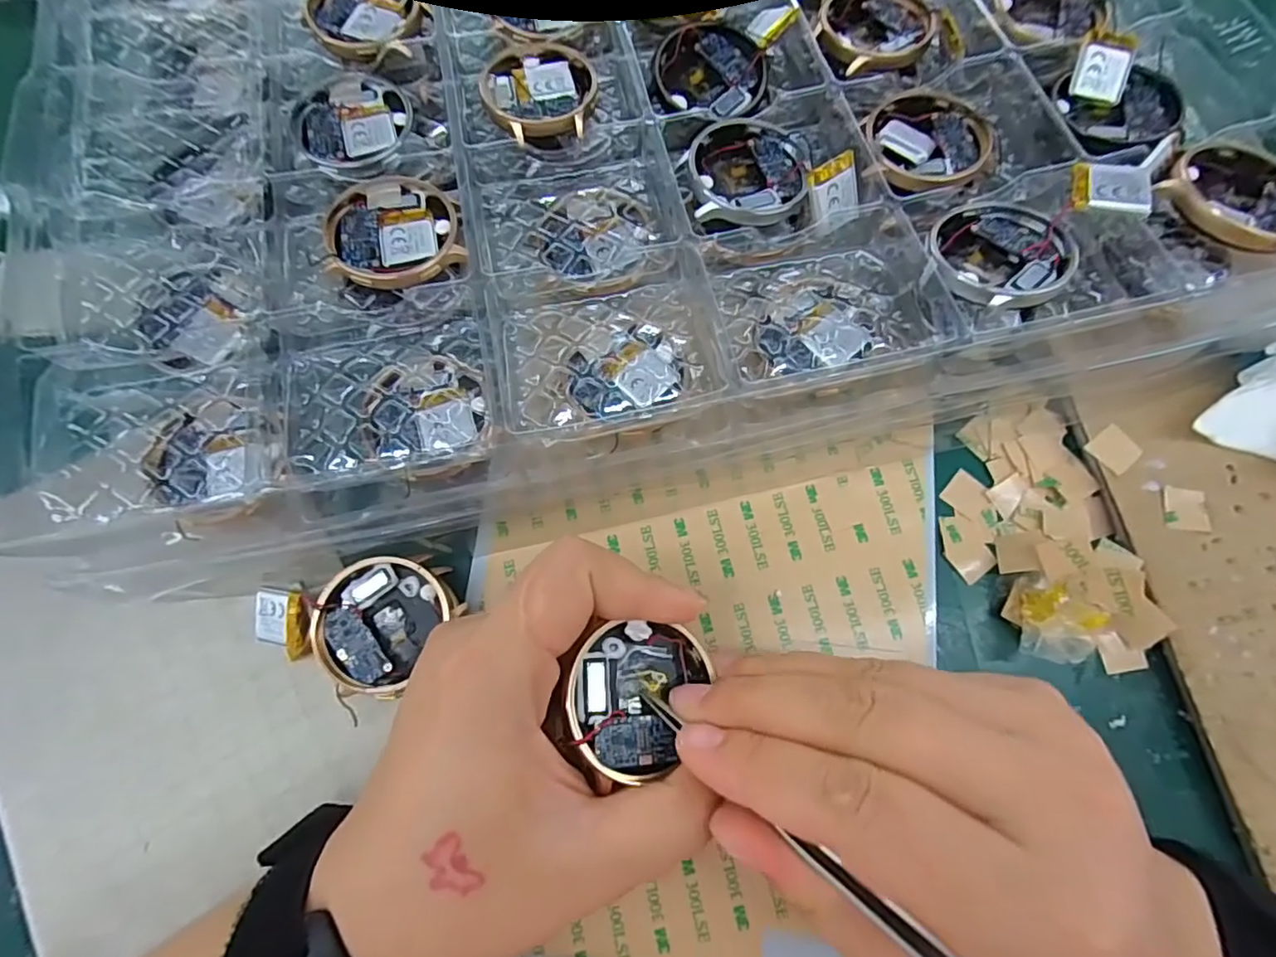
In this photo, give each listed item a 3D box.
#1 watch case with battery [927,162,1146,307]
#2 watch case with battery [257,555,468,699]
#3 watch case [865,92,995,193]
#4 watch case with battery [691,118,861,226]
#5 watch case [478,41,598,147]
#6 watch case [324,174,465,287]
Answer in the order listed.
[{"bbox_3d":[0.129,-0.082,0.195,0.067,0.020,0.042,-35,77,-9],"label":"watch case with battery"},{"bbox_3d":[-0.095,0.052,0.204,0.067,0.018,0.043,-14,75,-4],"label":"watch case with battery"},{"bbox_3d":[0.107,-0.126,0.220,0.044,0.009,0.045,13,75,4],"label":"watch case"},{"bbox_3d":[0.048,-0.113,0.212,0.056,0.016,0.045,-3,75,-1],"label":"watch case with battery"},{"bbox_3d":[-0.038,-0.151,0.232,0.042,0.012,0.051,-11,75,-3],"label":"watch case"},{"bbox_3d":[-0.085,-0.087,0.210,0.044,0.009,0.046,-7,75,-2],"label":"watch case"}]

